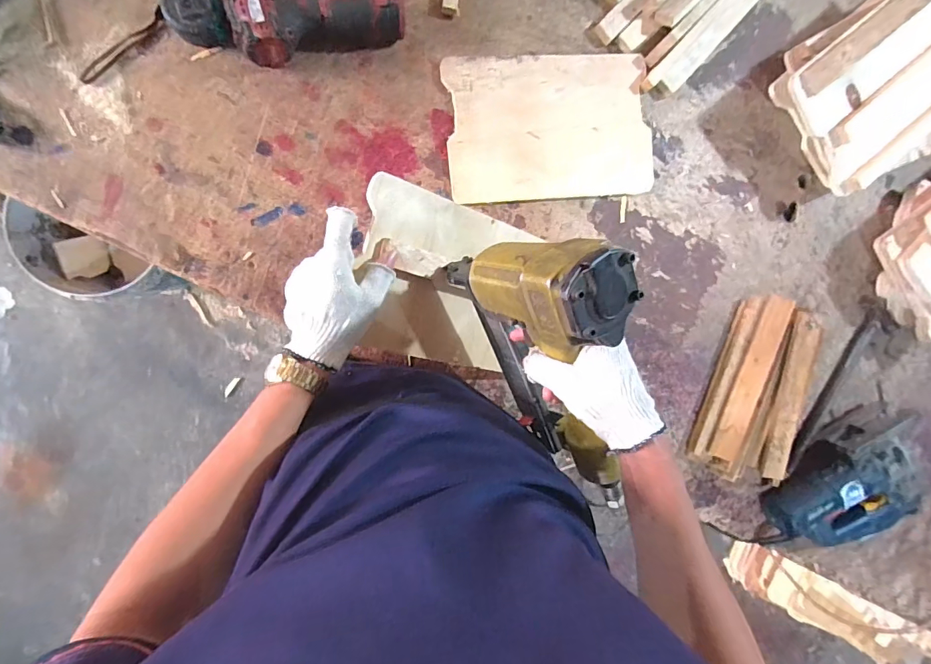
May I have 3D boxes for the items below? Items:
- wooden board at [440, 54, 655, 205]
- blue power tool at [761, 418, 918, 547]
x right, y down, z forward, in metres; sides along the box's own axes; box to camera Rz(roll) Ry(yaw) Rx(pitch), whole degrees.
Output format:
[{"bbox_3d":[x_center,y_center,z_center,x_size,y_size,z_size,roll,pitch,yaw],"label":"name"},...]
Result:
[{"bbox_3d":[0.119,-0.279,0.614,0.285,0.013,0.182,-5,96,-10],"label":"wooden board"},{"bbox_3d":[0.603,0.255,0.712,0.245,0.068,0.175,-28,99,-7],"label":"blue power tool"}]

